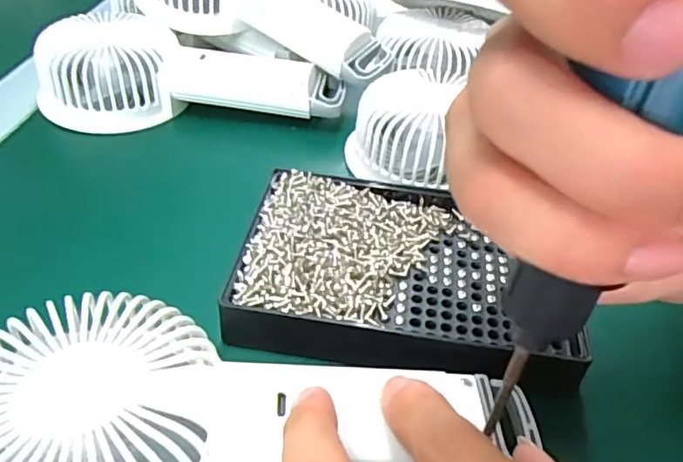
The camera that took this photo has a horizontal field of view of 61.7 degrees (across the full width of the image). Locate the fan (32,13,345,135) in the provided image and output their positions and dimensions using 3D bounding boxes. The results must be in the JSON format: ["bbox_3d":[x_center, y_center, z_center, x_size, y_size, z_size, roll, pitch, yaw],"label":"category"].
[{"bbox_3d":[-0.089,-0.096,0.349,0.174,0.049,0.080,-2,42,-7],"label":"fan"}]

